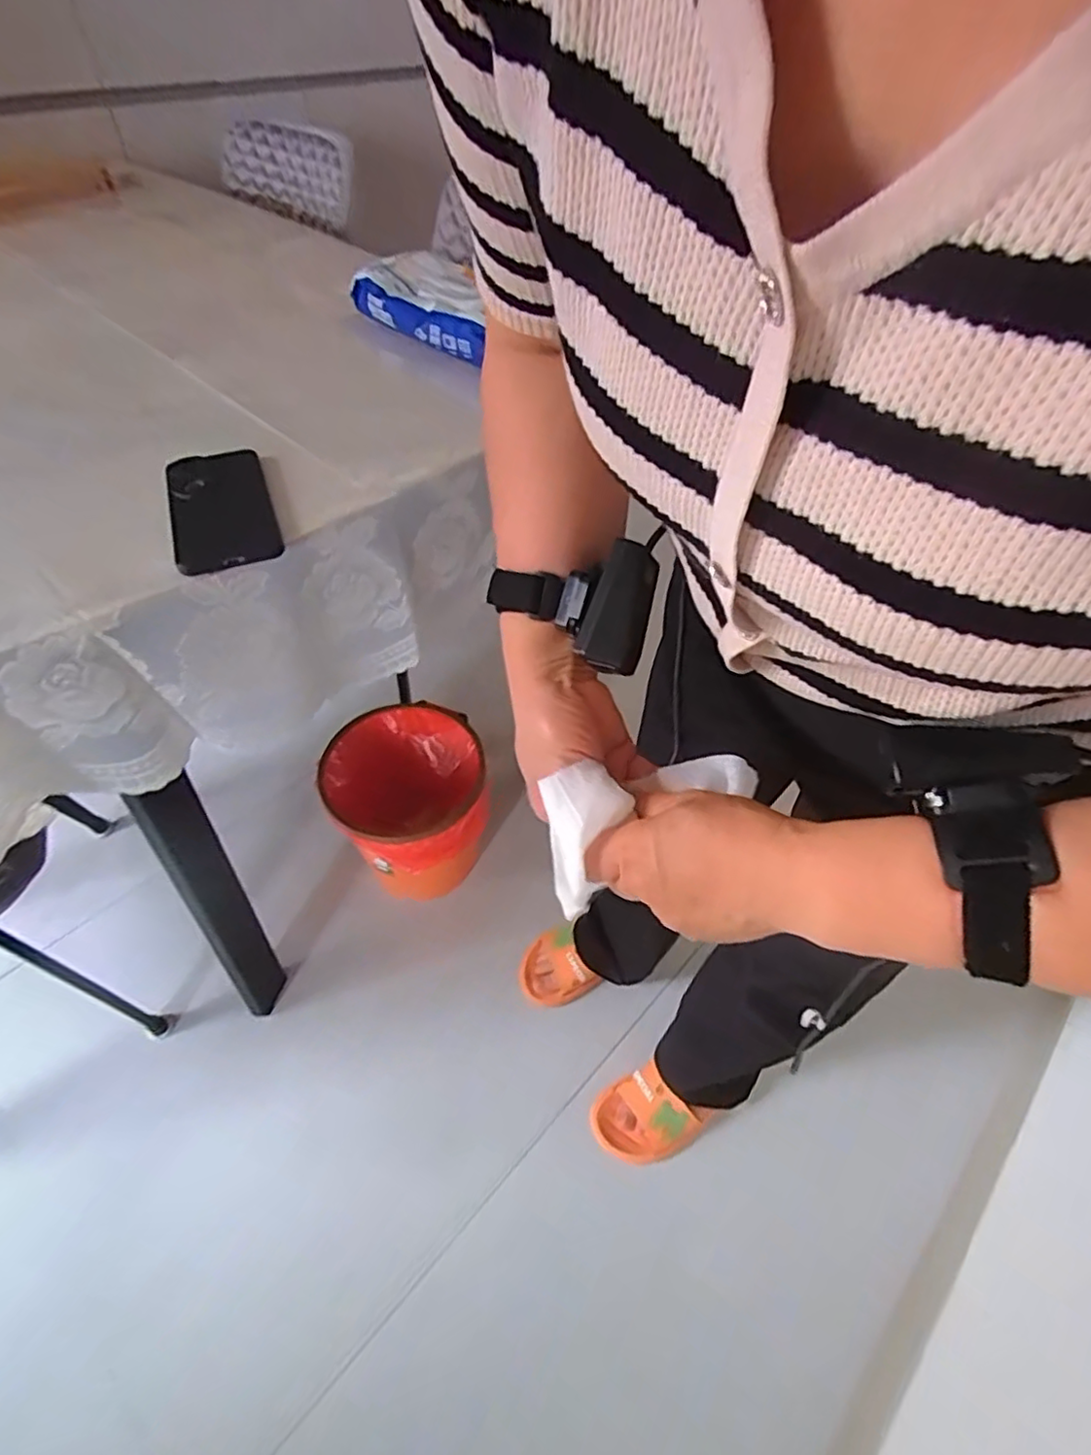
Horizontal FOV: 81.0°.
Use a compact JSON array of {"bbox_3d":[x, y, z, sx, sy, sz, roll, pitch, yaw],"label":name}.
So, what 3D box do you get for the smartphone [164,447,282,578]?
[{"bbox_3d":[-0.265,-0.179,0.522,0.078,0.009,0.151,-15,59,-19],"label":"smartphone"}]

